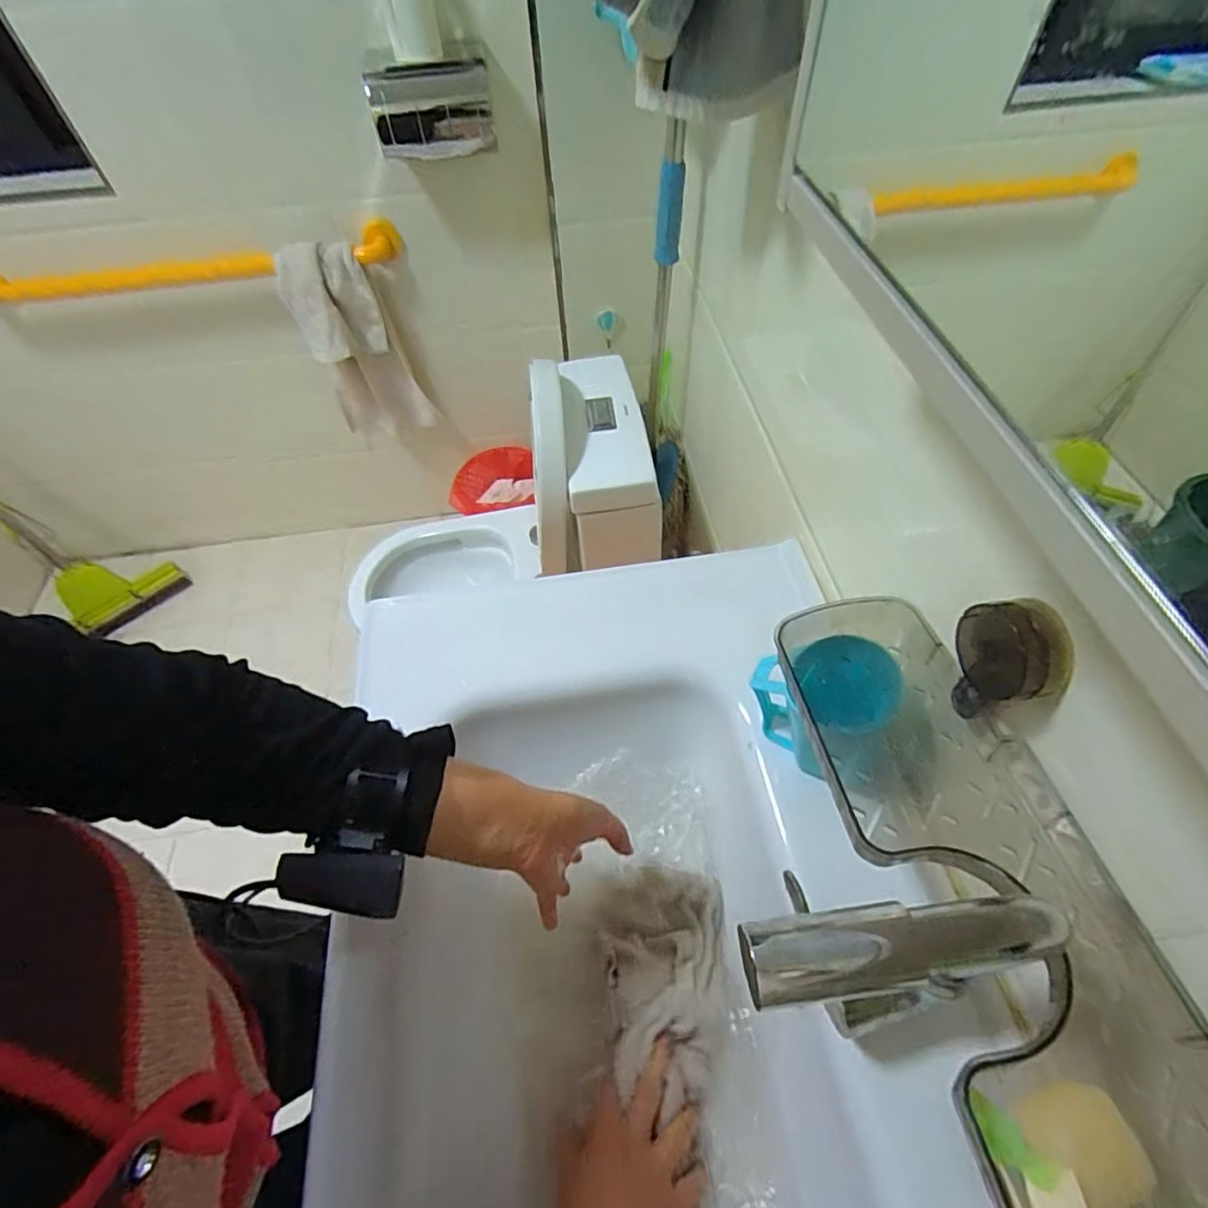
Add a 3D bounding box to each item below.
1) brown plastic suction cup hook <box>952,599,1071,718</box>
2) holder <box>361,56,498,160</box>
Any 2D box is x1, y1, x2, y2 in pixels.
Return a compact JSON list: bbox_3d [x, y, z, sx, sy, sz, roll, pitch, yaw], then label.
[{"bbox_3d":[0.232,0.036,0.352,0.025,0.090,0.057,-14,55,-7],"label":"brown plastic suction cup hook"},{"bbox_3d":[-0.303,-0.874,1.063,0.213,0.134,0.071,-1,55,3],"label":"holder"}]

